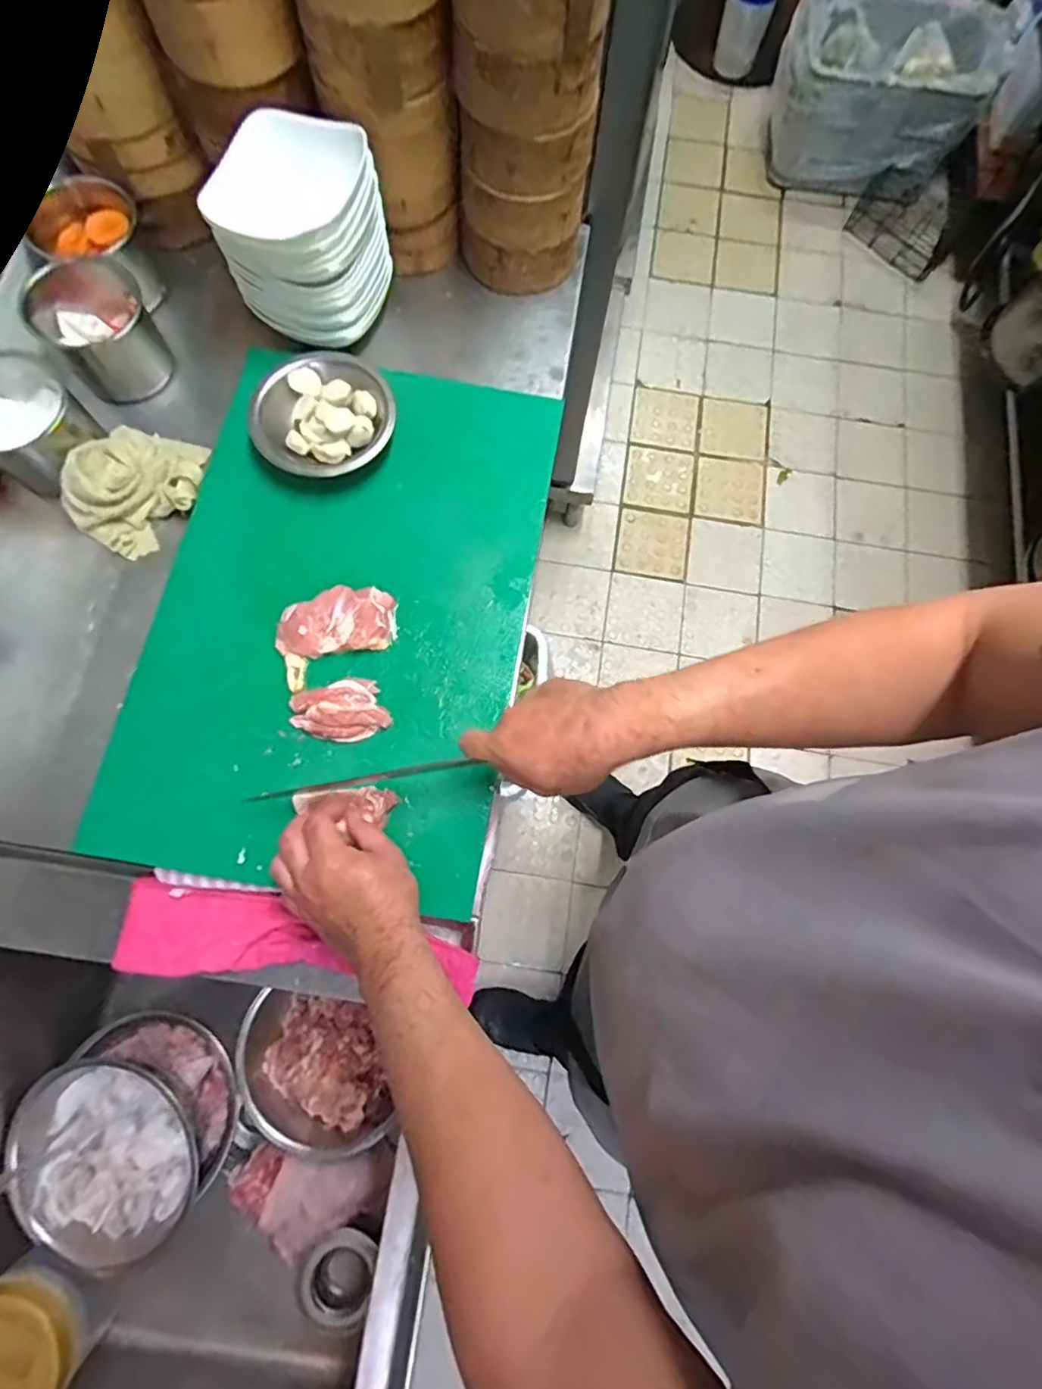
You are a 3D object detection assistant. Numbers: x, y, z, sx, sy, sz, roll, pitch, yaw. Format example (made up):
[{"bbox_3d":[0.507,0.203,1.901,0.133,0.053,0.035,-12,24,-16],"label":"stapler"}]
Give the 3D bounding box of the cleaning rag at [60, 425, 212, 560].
[{"bbox_3d":[-0.421,-0.235,0.632,0.110,0.059,0.149,39,78,8],"label":"cleaning rag"}]

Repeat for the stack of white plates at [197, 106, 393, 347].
[{"bbox_3d":[-0.233,-0.497,0.631,0.116,0.158,0.150,27,77,5],"label":"stack of white plates"}]

